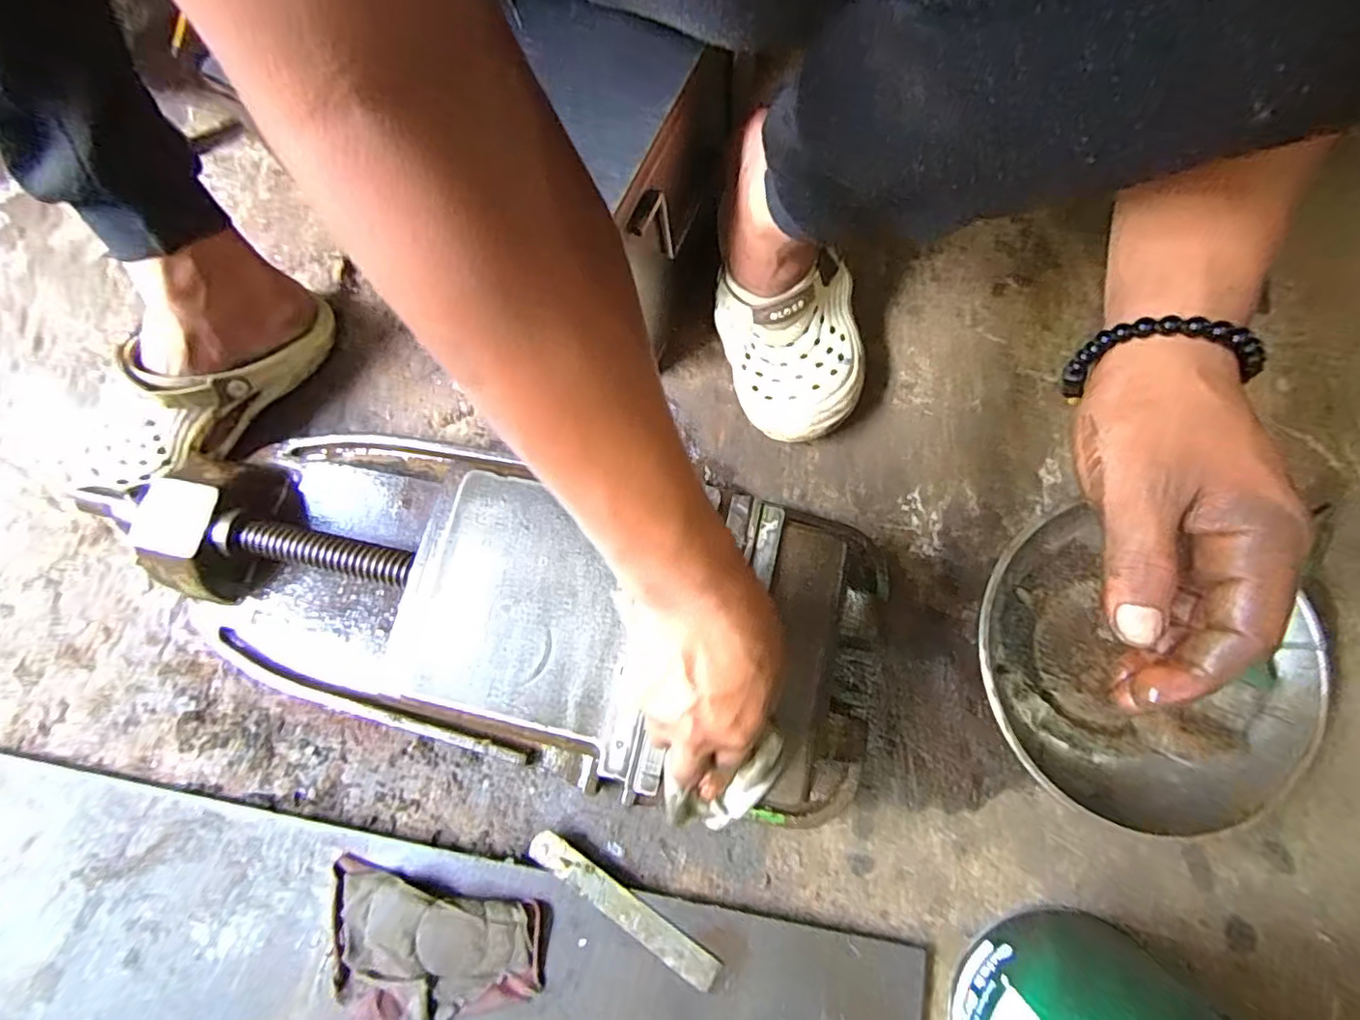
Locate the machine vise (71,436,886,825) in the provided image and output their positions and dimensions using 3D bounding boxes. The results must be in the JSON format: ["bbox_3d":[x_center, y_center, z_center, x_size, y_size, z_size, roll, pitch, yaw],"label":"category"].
[{"bbox_3d":[-0.144,0.073,0.447,0.549,0.122,0.210,10,76,11],"label":"machine vise"}]

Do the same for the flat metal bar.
[{"bbox_3d":[-0.045,0.310,0.454,0.168,0.007,0.024,31,76,10],"label":"flat metal bar"}]

